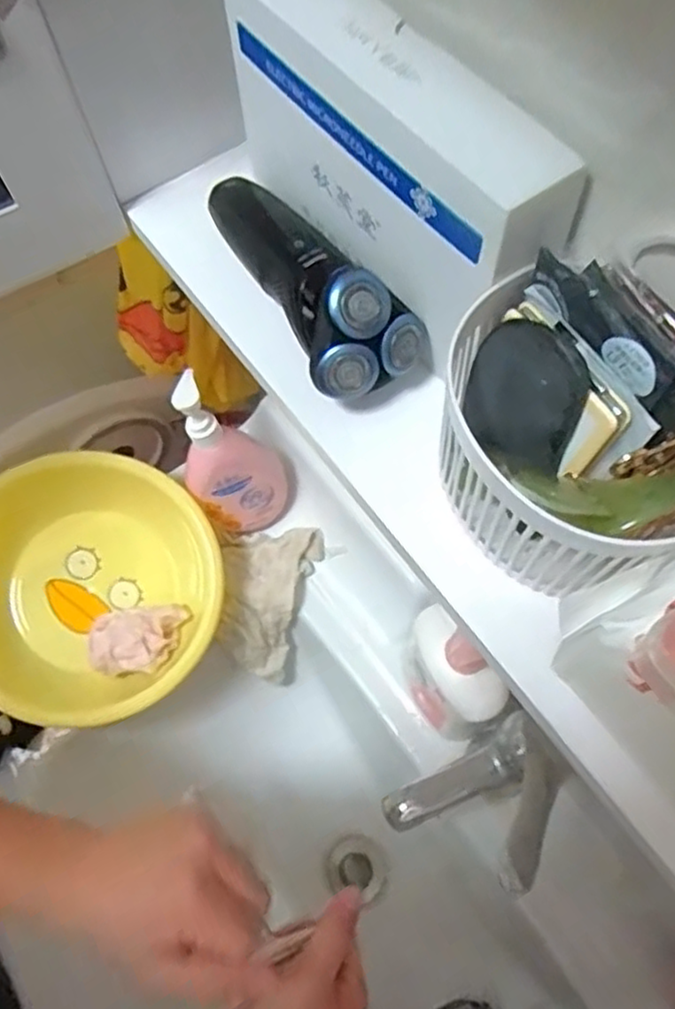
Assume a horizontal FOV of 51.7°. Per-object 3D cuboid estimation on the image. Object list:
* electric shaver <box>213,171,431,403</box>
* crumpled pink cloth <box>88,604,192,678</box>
[{"bbox_3d":[-0.018,-0.124,0.342,0.055,0.043,0.154,-28,68,-11],"label":"electric shaver"},{"bbox_3d":[-0.182,0.121,0.630,0.088,0.030,0.055,-9,66,-3],"label":"crumpled pink cloth"}]

